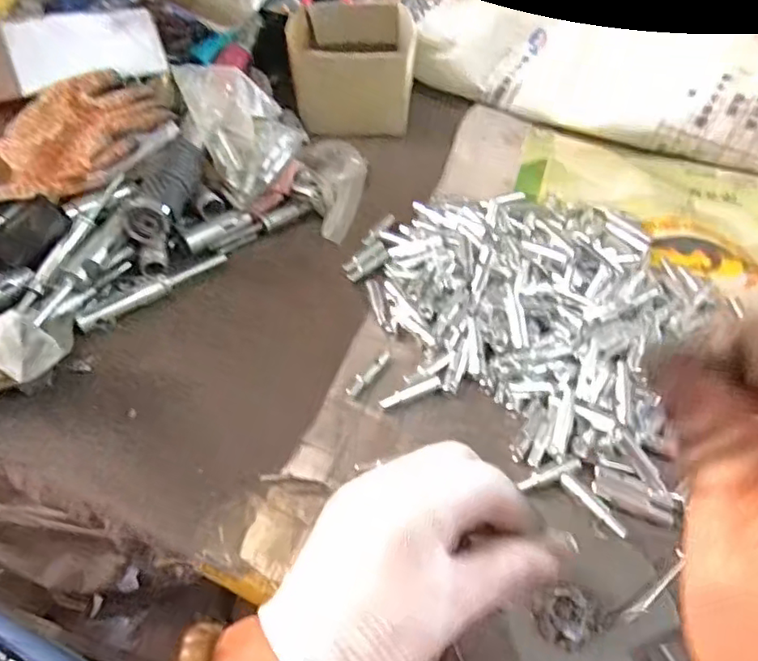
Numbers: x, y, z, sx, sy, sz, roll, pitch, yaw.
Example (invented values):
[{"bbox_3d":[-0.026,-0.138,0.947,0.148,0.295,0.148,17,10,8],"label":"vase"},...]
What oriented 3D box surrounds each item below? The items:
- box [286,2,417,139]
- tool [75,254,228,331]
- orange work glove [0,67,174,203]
[{"bbox_3d":[-0.034,-0.324,0.756,0.141,0.089,0.174,-6,47,-7],"label":"box"},{"bbox_3d":[-0.192,-0.036,0.532,0.136,0.012,0.014,-31,54,-27],"label":"tool"},{"bbox_3d":[-0.277,-0.176,0.567,0.080,0.057,0.213,21,49,18],"label":"orange work glove"}]

